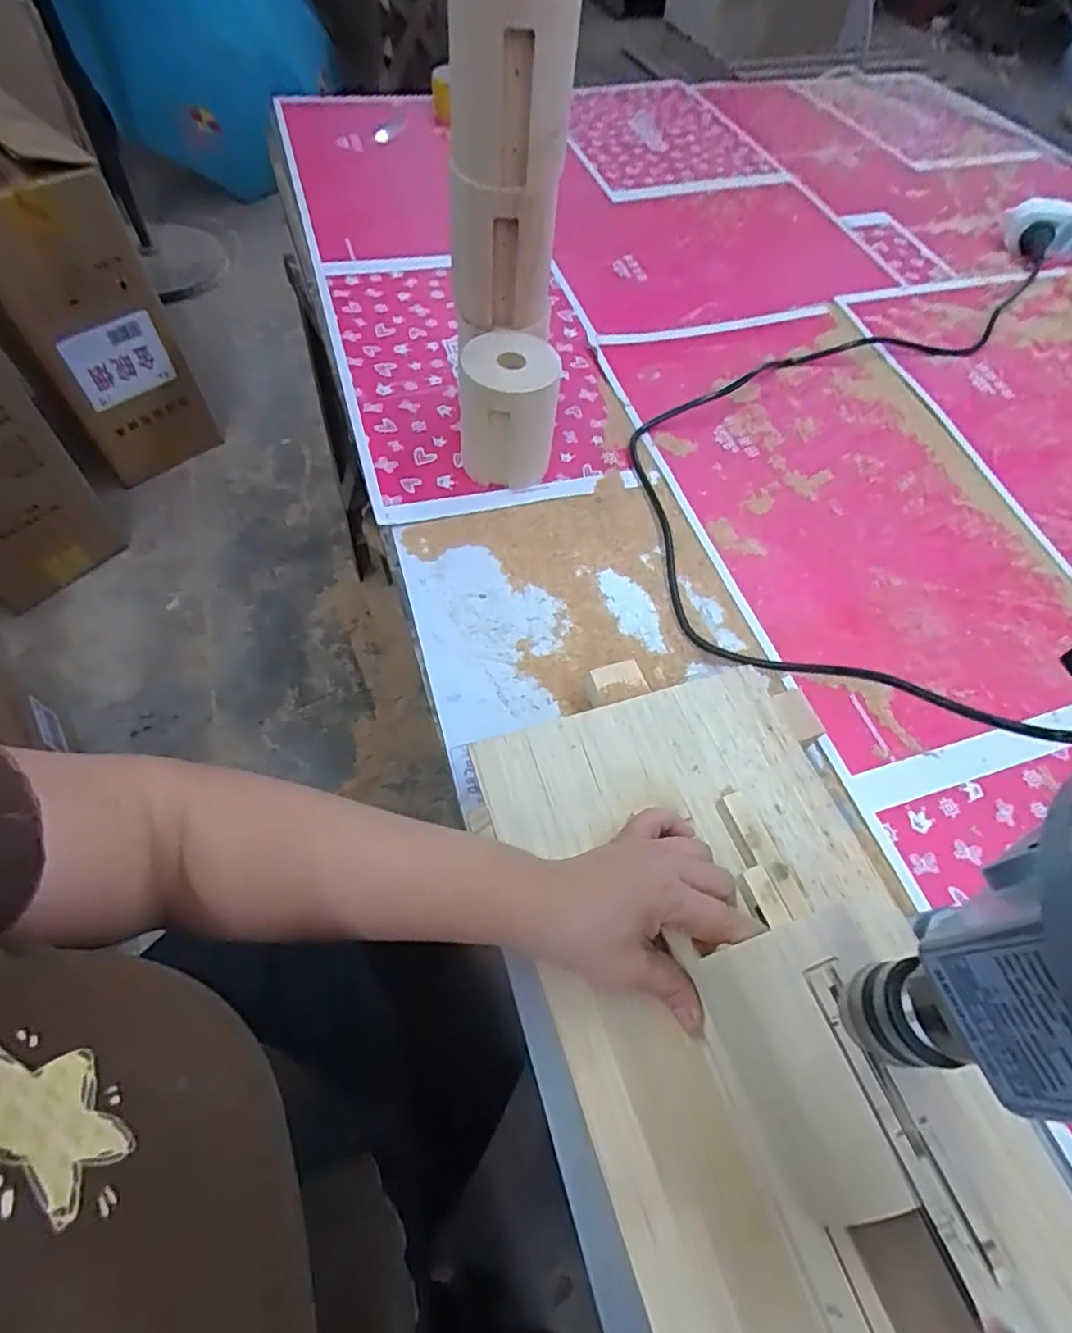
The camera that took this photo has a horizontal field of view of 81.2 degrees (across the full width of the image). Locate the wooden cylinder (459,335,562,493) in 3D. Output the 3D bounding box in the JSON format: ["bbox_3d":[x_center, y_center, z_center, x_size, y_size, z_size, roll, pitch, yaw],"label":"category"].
[{"bbox_3d":[-0.027,-0.216,0.535,0.081,0.105,0.070,-4,59,-6],"label":"wooden cylinder"}]

